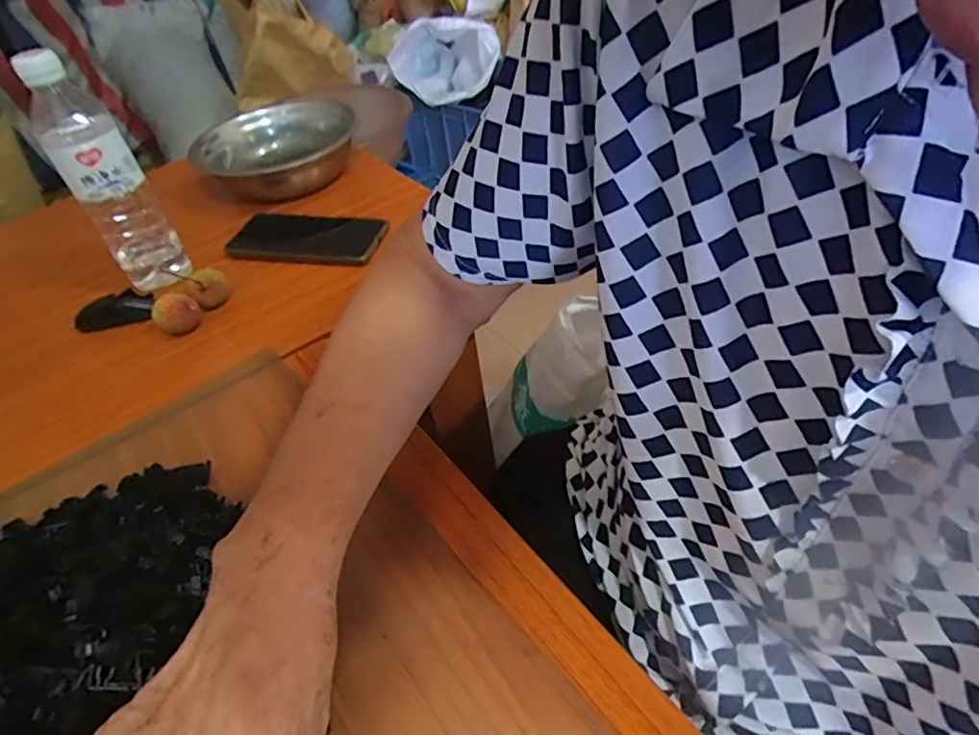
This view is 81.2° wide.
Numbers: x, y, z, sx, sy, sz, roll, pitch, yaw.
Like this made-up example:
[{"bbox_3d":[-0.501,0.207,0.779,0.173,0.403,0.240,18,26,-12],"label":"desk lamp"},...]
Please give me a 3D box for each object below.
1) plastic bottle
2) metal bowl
[{"bbox_3d":[-0.340,-0.167,0.509,0.056,0.208,0.064,-29,45,-19],"label":"plastic bottle"},{"bbox_3d":[-0.259,-0.272,0.716,0.177,0.054,0.184,-6,42,5],"label":"metal bowl"}]

